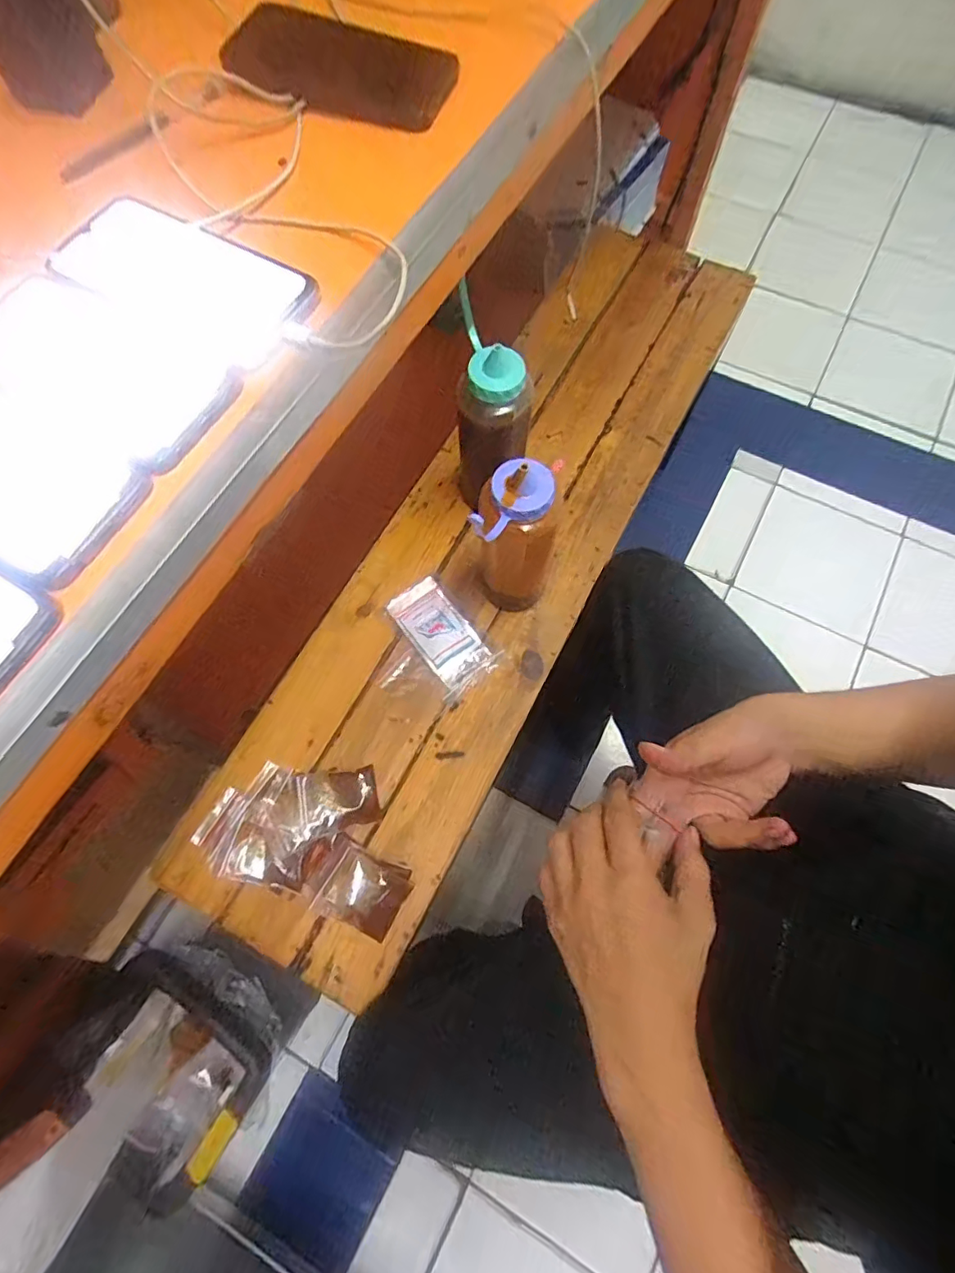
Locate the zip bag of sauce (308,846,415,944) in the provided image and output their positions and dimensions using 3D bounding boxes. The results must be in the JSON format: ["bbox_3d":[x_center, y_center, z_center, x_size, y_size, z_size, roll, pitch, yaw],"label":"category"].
[{"bbox_3d":[-0.123,0.280,0.562,0.082,0.024,0.070,28,75,11],"label":"zip bag of sauce"}]

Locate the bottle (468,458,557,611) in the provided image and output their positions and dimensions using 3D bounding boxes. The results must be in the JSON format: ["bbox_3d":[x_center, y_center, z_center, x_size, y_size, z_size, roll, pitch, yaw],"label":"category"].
[{"bbox_3d":[0.040,-0.101,0.576,0.084,0.225,0.066,9,72,5],"label":"bottle"}]

